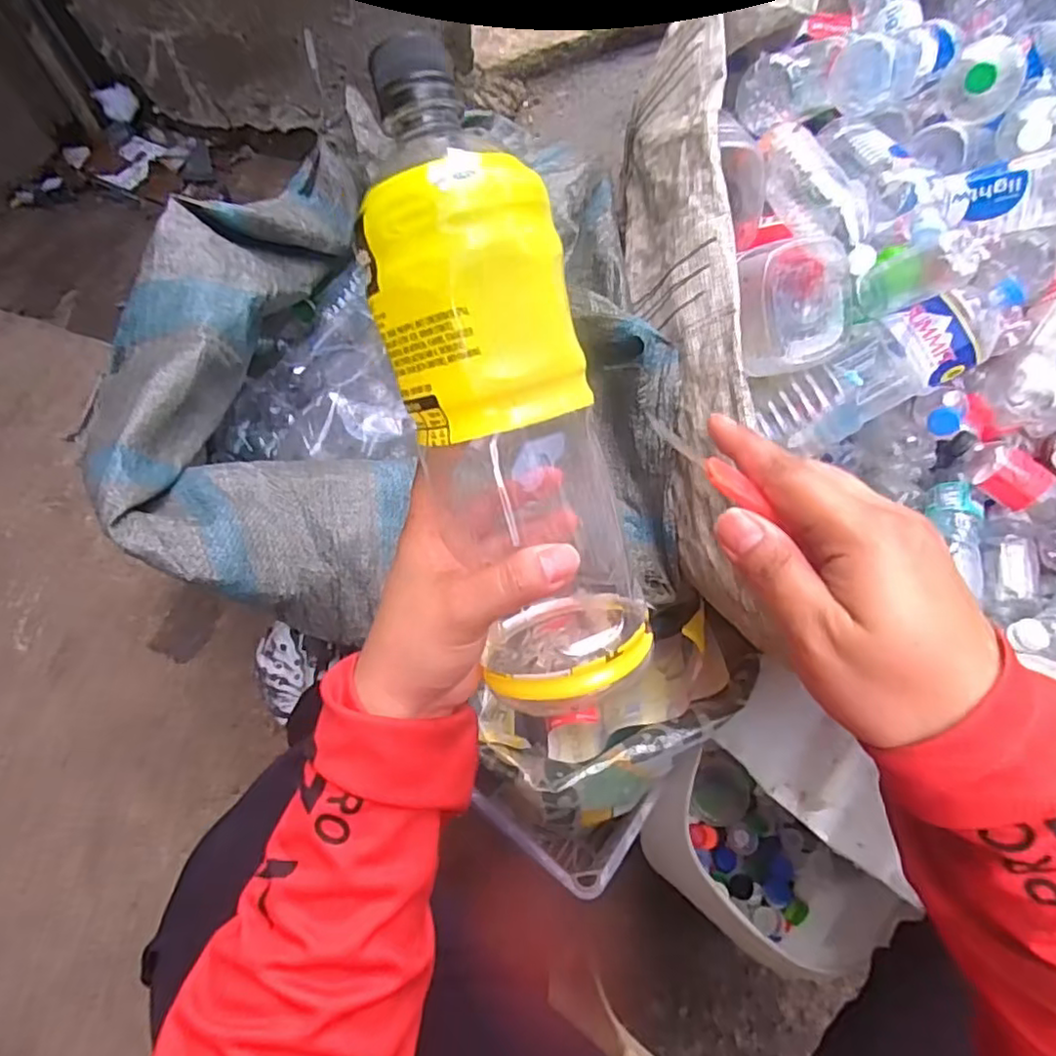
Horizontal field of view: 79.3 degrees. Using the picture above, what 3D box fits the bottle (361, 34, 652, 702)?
[{"bbox_3d":[-0.008,-0.047,0.265,0.076,0.262,0.080,-20,23,-8],"label":"bottle"}]

